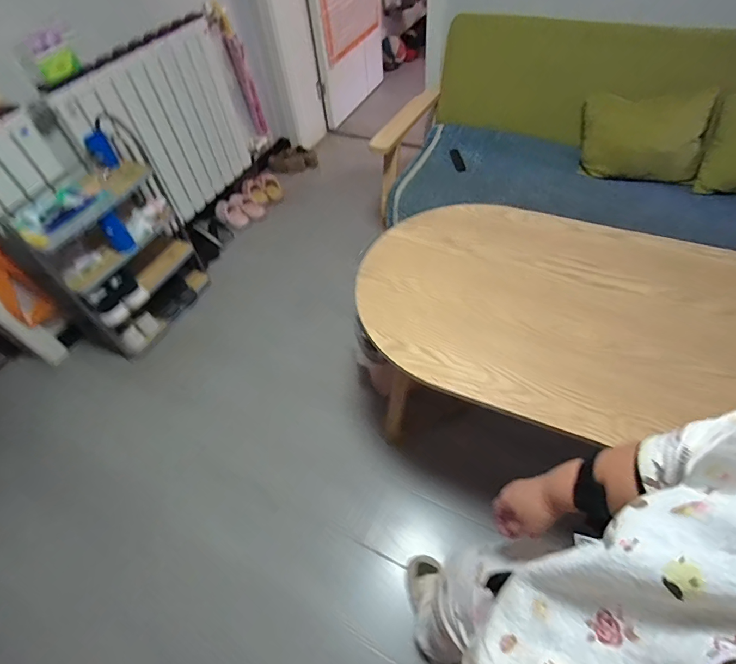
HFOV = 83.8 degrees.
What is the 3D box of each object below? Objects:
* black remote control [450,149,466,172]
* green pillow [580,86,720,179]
[{"bbox_3d":[0.369,-0.710,1.694,0.047,0.010,0.134,-12,67,-4],"label":"black remote control"},{"bbox_3d":[0.950,-0.674,1.437,0.387,0.291,0.155,26,59,24],"label":"green pillow"}]

